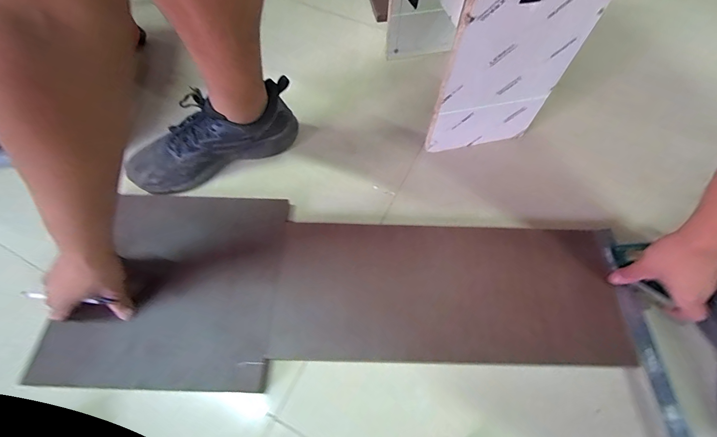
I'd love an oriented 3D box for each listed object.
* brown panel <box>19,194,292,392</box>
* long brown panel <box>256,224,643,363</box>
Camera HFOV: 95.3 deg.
[{"bbox_3d":[-0.255,0.087,0.471,0.278,0.015,0.276,3,59,0],"label":"brown panel"},{"bbox_3d":[0.129,0.095,0.479,0.485,0.022,0.209,1,59,-3],"label":"long brown panel"}]

